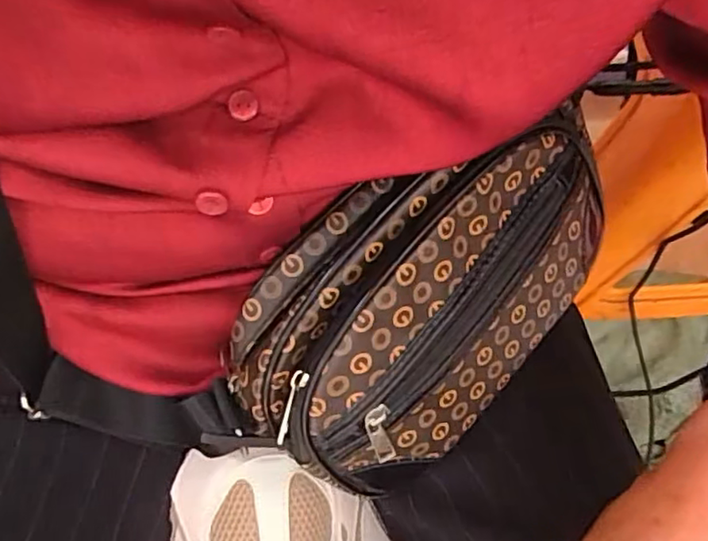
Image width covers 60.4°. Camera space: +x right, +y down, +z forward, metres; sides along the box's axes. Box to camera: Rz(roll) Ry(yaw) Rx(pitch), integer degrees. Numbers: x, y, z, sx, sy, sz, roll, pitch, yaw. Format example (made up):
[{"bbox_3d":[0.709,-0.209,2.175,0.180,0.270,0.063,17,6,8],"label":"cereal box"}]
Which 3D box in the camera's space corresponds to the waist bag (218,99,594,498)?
[{"bbox_3d":[0.034,0.004,0.319,0.214,0.136,0.080,-52,34,-7],"label":"waist bag"}]

